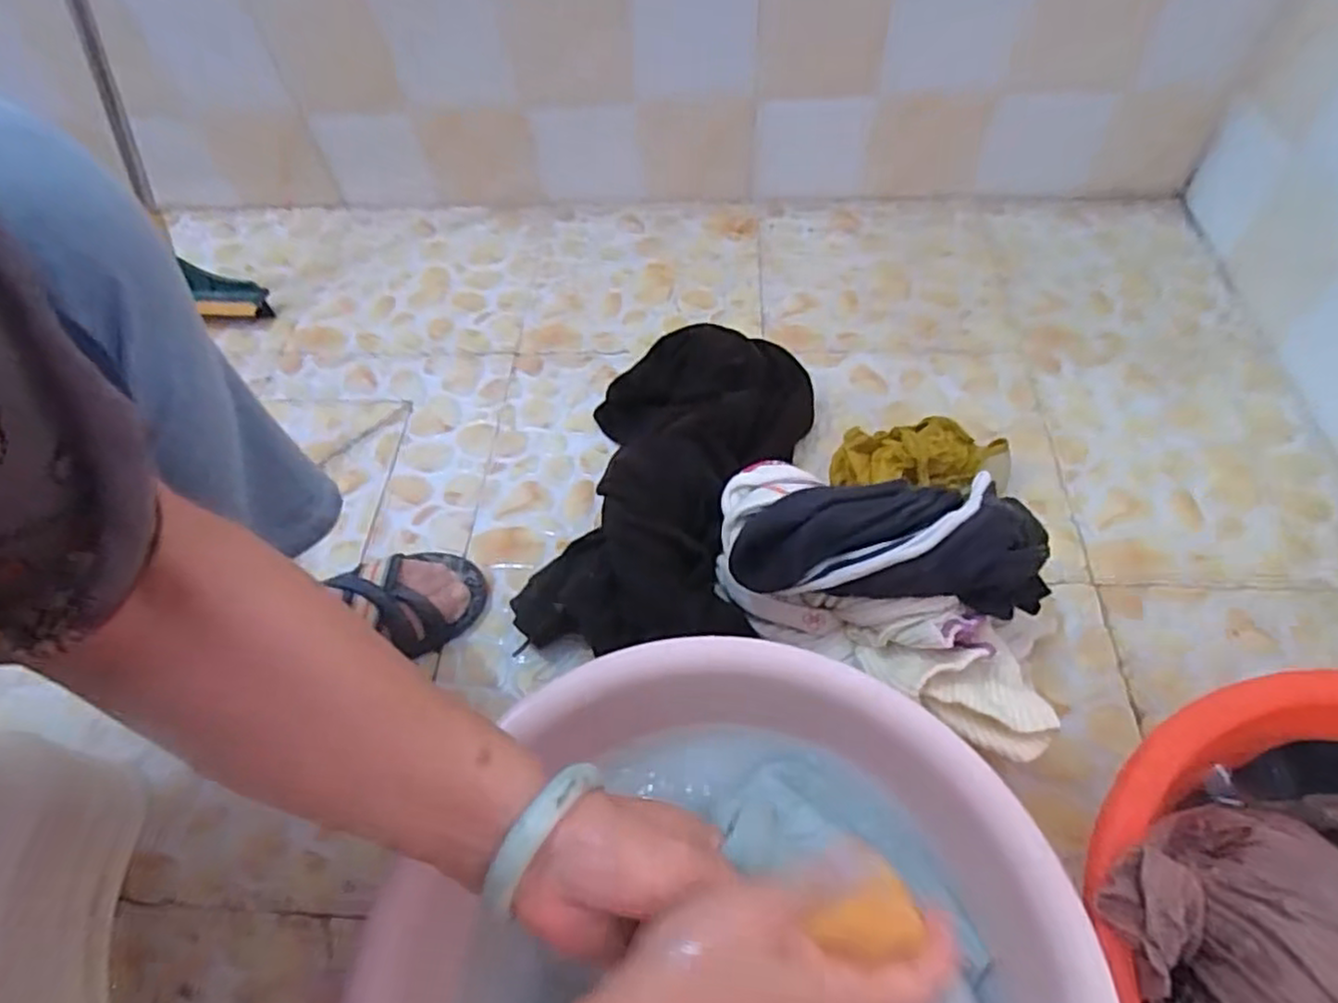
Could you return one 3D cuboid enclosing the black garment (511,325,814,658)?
[{"bbox_3d":[0.007,-0.032,0.708,0.223,0.091,0.387,11,57,11],"label":"black garment"}]

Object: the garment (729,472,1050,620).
[{"bbox_3d":[0.165,0.029,0.540,0.232,0.067,0.092,-1,57,3],"label":"garment"}]

